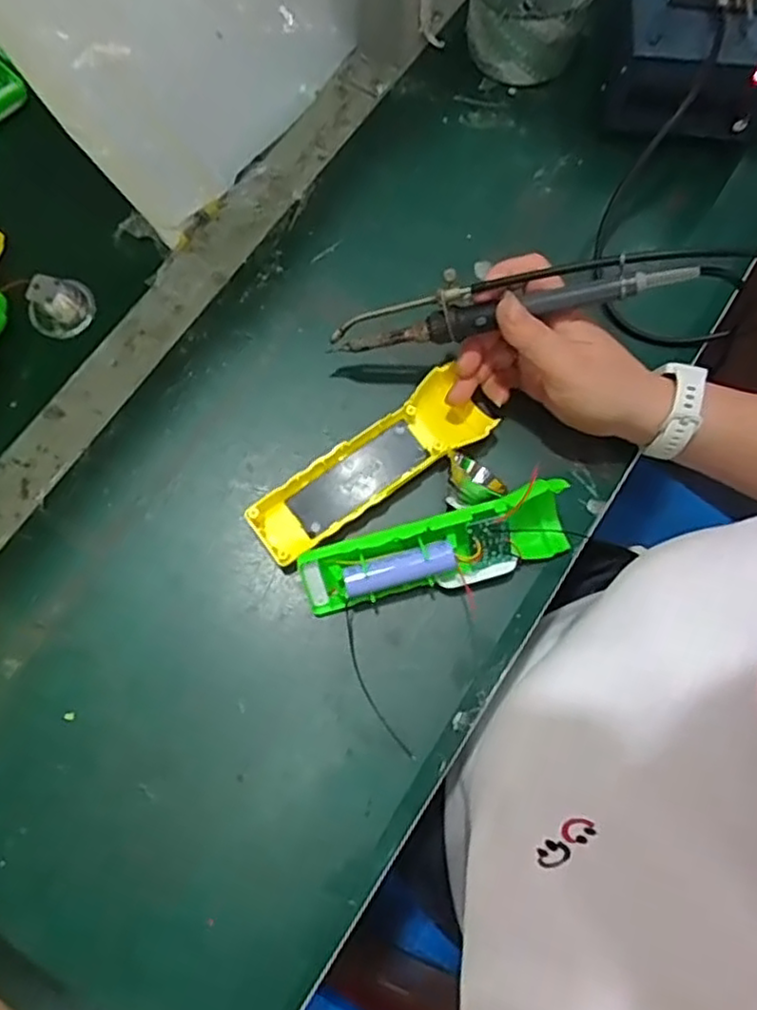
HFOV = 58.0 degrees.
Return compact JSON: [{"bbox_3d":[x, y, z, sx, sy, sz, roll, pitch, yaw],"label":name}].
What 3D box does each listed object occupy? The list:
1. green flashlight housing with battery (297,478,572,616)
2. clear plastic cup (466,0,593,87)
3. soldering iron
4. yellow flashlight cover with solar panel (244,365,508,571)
[{"bbox_3d":[0.038,0.030,0.409,0.162,0.041,0.042,-17,77,-6],"label":"green flashlight housing with battery"},{"bbox_3d":[0.111,-0.365,0.506,0.083,0.053,0.083,0,75,-2],"label":"clear plastic cup"},{"bbox_3d":[0.067,-0.117,0.392,0.204,0.026,0.026,-7,75,18],"label":"soldering iron"},{"bbox_3d":[-0.006,-0.025,0.429,0.160,0.022,0.047,-34,79,-7],"label":"yellow flashlight cover with solar panel"}]

